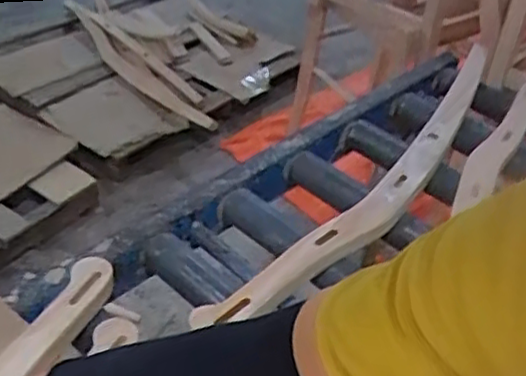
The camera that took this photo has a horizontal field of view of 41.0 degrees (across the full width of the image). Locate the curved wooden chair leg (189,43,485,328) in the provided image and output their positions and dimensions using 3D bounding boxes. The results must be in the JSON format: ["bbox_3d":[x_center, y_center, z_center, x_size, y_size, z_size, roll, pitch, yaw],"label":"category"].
[{"bbox_3d":[0.194,-0.022,1.050,0.100,0.023,0.810,40,48,12],"label":"curved wooden chair leg"}]

